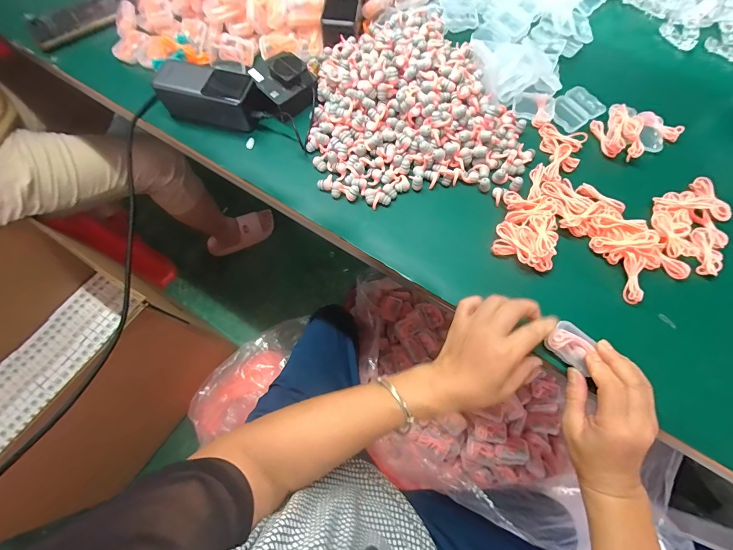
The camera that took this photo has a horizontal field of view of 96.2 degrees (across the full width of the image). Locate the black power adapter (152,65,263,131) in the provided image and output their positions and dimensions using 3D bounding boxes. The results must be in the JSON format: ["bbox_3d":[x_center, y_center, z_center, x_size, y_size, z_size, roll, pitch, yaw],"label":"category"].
[{"bbox_3d":[-0.201,-0.231,0.428,0.128,0.049,0.055,14,69,5],"label":"black power adapter"}]

